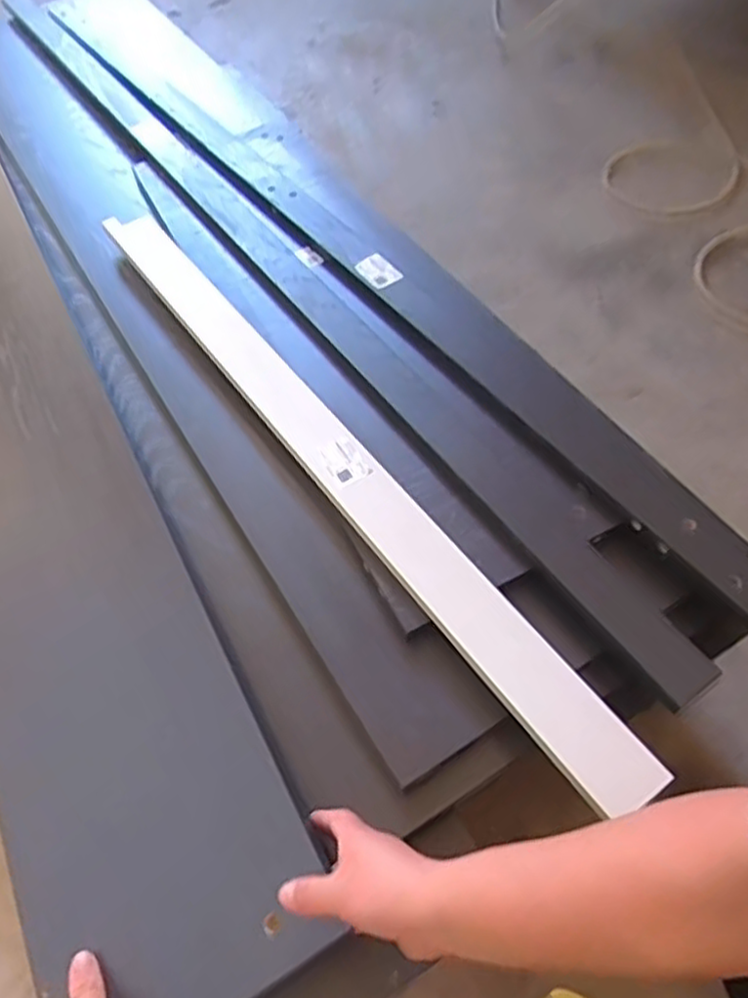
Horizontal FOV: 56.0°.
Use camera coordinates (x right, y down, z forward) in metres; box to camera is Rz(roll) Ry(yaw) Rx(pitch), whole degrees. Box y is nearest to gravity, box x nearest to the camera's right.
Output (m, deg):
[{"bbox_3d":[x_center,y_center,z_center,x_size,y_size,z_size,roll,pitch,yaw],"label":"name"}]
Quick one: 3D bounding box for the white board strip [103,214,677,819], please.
[{"bbox_3d":[-0.053,-0.061,0.734,0.062,0.018,0.872,-34,63,-14],"label":"white board strip"}]

